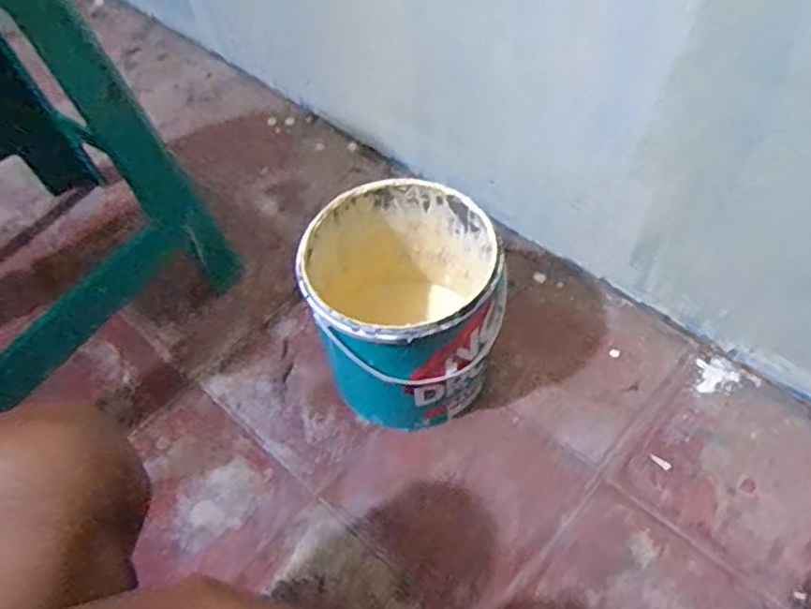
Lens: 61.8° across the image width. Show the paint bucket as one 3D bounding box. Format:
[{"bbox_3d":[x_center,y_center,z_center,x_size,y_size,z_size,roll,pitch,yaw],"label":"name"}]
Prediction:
[{"bbox_3d":[-0.001,0.007,0.691,0.177,0.189,0.180,-2,55,3],"label":"paint bucket"}]

